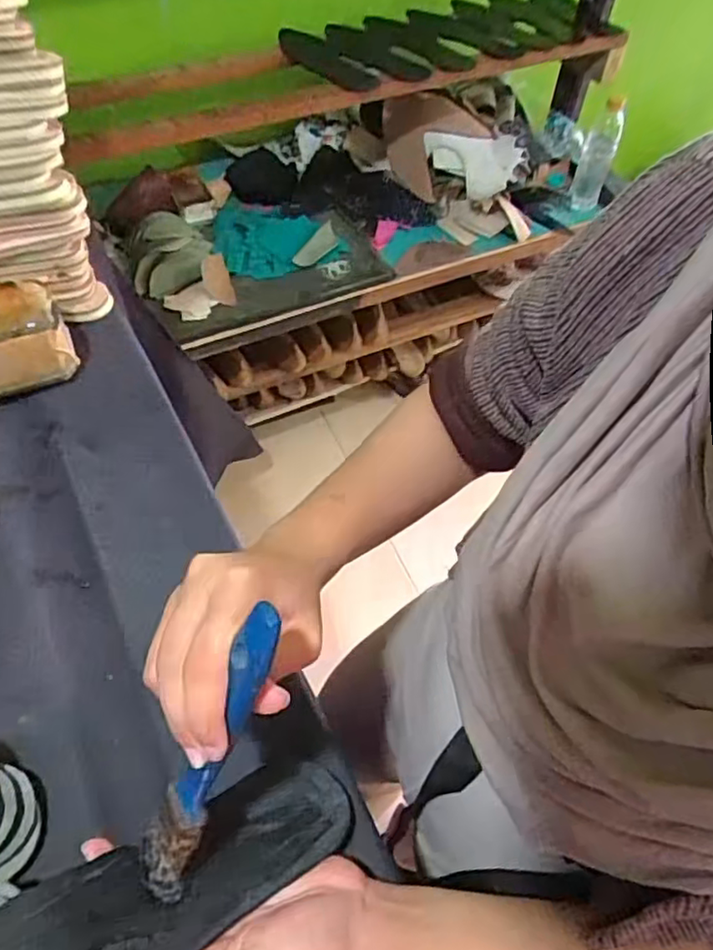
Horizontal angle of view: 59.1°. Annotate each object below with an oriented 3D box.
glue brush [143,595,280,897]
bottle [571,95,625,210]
[{"bbox_3d":[-0.065,0.123,0.269,0.026,0.159,0.013,31,23,17],"label":"glue brush"},{"bbox_3d":[0.438,-0.575,1.136,0.054,0.181,0.045,16,57,8],"label":"bottle"}]

